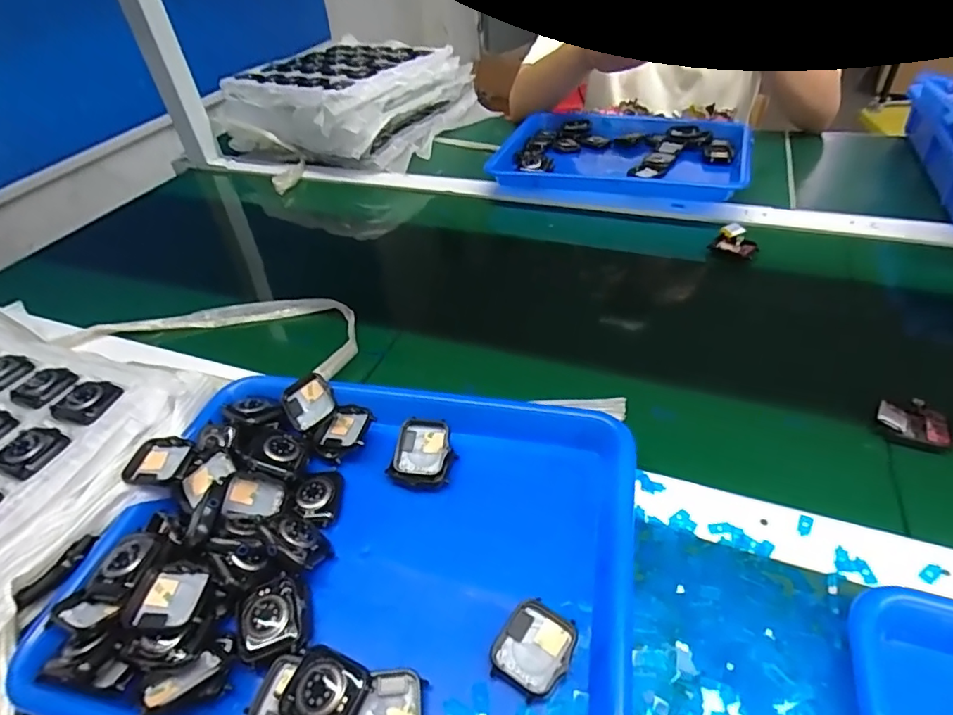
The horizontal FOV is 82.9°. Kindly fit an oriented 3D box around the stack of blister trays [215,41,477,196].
[{"bbox_3d":[-0.208,-0.437,0.921,0.319,0.114,0.401,28,52,32],"label":"stack of blister trays"}]

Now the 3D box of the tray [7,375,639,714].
[{"bbox_3d":[-0.075,0.121,0.346,0.334,0.047,0.249,5,43,13],"label":"tray"}]

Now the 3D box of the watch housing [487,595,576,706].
[{"bbox_3d":[0.033,0.161,0.300,0.038,0.009,0.046,18,48,25],"label":"watch housing"}]

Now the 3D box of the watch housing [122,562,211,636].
[{"bbox_3d":[-0.176,0.137,0.311,0.043,0.009,0.037,2,43,9],"label":"watch housing"}]

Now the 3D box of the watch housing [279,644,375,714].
[{"bbox_3d":[-0.079,0.175,0.282,0.043,0.012,0.038,16,47,23],"label":"watch housing"}]

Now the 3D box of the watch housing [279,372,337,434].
[{"bbox_3d":[-0.135,0.036,0.436,0.038,0.014,0.042,-30,71,-15],"label":"watch housing"}]

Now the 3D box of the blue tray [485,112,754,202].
[{"bbox_3d":[0.208,-0.297,0.781,0.334,0.038,0.247,9,44,17],"label":"blue tray"}]

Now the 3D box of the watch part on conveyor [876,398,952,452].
[{"bbox_3d":[0.323,0.048,0.401,0.046,0.012,0.038,14,46,21],"label":"watch part on conveyor"}]

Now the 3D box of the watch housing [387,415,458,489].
[{"bbox_3d":[-0.040,0.071,0.403,0.044,0.011,0.051,8,60,4],"label":"watch housing"}]

